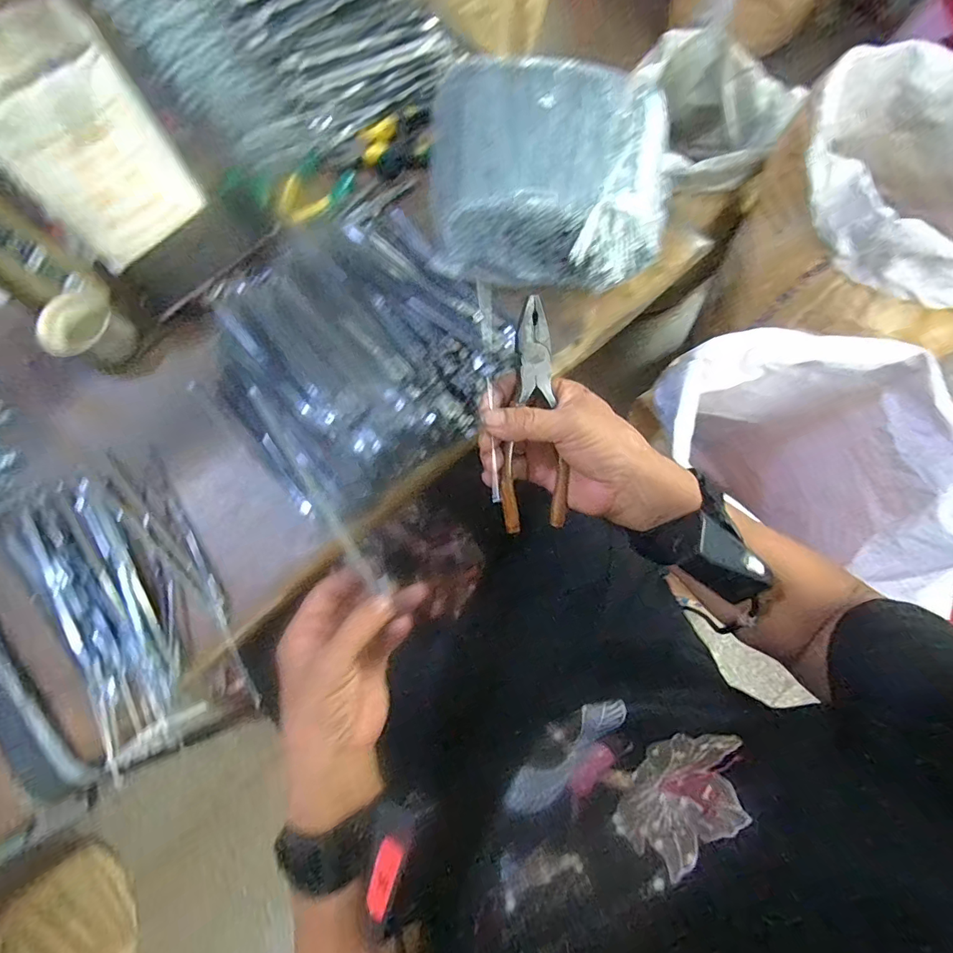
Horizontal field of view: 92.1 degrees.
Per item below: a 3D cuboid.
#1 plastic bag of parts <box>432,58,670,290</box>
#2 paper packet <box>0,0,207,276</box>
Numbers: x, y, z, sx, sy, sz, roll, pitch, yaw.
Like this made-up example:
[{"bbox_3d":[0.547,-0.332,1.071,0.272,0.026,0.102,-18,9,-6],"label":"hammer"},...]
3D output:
[{"bbox_3d":[0.067,-0.282,0.440,0.222,0.064,0.215,7,77,1],"label":"plastic bag of parts"},{"bbox_3d":[-0.348,-0.294,0.411,0.123,0.142,0.097,-39,80,-9],"label":"paper packet"}]

